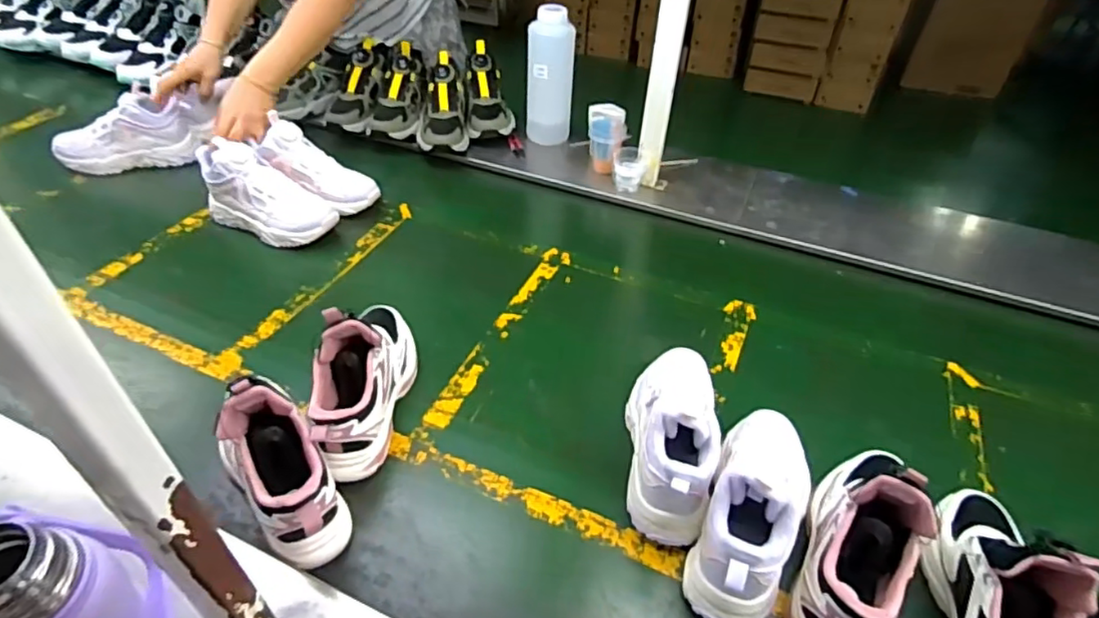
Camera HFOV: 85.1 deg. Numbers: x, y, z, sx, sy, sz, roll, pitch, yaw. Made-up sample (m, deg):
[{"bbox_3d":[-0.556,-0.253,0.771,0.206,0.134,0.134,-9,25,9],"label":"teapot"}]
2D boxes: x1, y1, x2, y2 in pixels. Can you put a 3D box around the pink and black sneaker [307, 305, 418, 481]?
[{"bbox_3d":[-0.223,0.070,0.718,0.083,0.150,0.245,6,40,4],"label":"pink and black sneaker"}]

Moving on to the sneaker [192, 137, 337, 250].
[{"bbox_3d":[-0.478,-0.190,1.005,0.231,0.137,0.081,18,43,17],"label":"sneaker"}]

